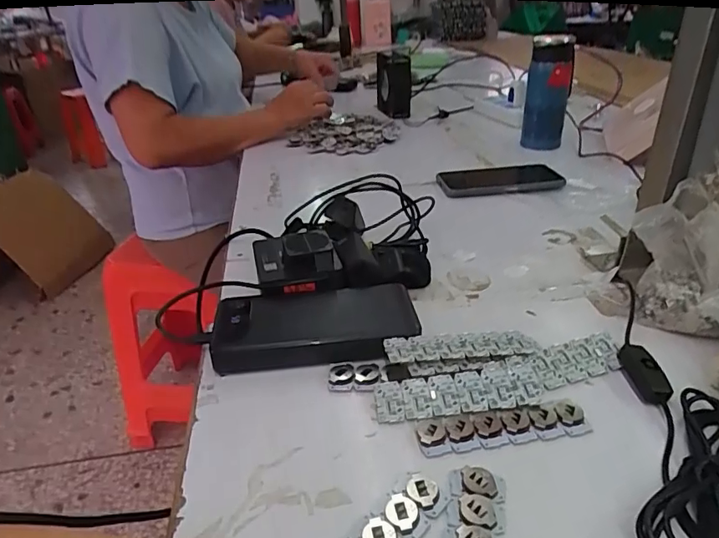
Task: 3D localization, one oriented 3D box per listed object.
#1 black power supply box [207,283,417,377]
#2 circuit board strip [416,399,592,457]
[{"bbox_3d":[-0.035,0.046,0.396,0.150,0.028,0.073,-5,30,-4],"label":"black power supply box"},{"bbox_3d":[0.089,0.097,0.316,0.106,0.005,0.026,-7,30,-8],"label":"circuit board strip"}]

